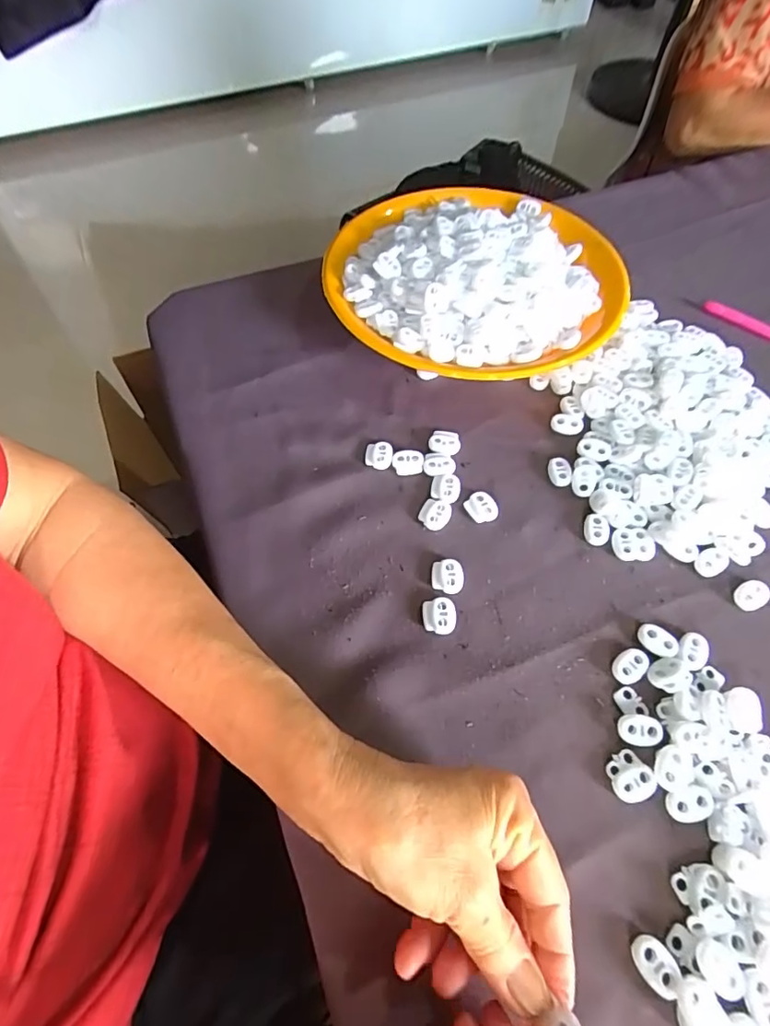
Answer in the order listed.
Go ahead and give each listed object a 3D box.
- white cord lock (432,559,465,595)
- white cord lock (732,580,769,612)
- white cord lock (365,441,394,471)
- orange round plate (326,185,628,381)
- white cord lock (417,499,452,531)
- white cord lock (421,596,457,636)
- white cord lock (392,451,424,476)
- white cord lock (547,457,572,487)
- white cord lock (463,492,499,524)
[{"bbox_3d":[0.039,0.039,0.319,0.020,0.006,0.021,4,58,2],"label":"white cord lock"},{"bbox_3d":[0.224,0.050,0.315,0.021,0.007,0.016,-20,60,-13],"label":"white cord lock"},{"bbox_3d":[-0.004,-0.041,0.367,0.019,0.007,0.020,6,58,3],"label":"white cord lock"},{"bbox_3d":[0.072,-0.195,0.429,0.237,0.059,0.239,0,58,0],"label":"orange round plate"},{"bbox_3d":[0.033,0.000,0.343,0.020,0.005,0.020,23,61,14],"label":"white cord lock"},{"bbox_3d":[0.032,0.061,0.307,0.020,0.005,0.021,3,58,1],"label":"white cord lock"},{"bbox_3d":[0.016,-0.036,0.363,0.021,0.005,0.018,5,58,3],"label":"white cord lock"},{"bbox_3d":[0.122,-0.029,0.361,0.015,0.007,0.020,7,58,4],"label":"white cord lock"},{"bbox_3d":[0.065,-0.004,0.345,0.019,0.007,0.021,-19,60,-12],"label":"white cord lock"}]

